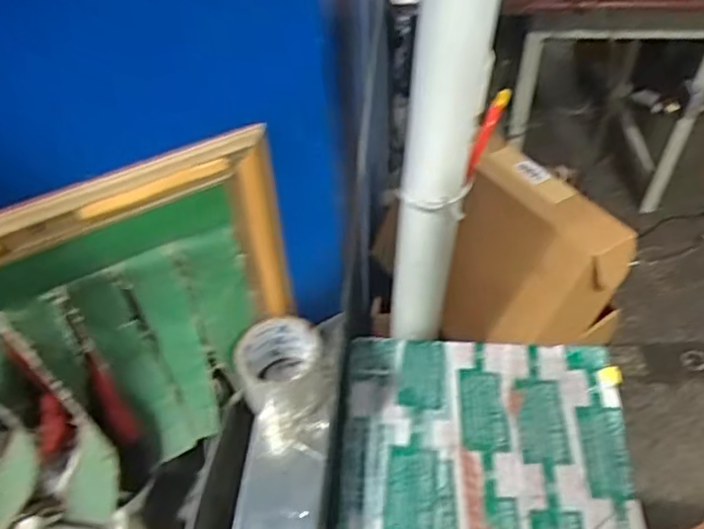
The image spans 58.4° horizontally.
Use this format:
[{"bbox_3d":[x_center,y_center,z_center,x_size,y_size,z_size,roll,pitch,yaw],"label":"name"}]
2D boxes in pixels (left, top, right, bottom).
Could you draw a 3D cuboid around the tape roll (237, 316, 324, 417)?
[{"bbox_3d":[-0.074,0.109,0.665,0.086,0.067,0.080,-2,48,2],"label":"tape roll"}]

